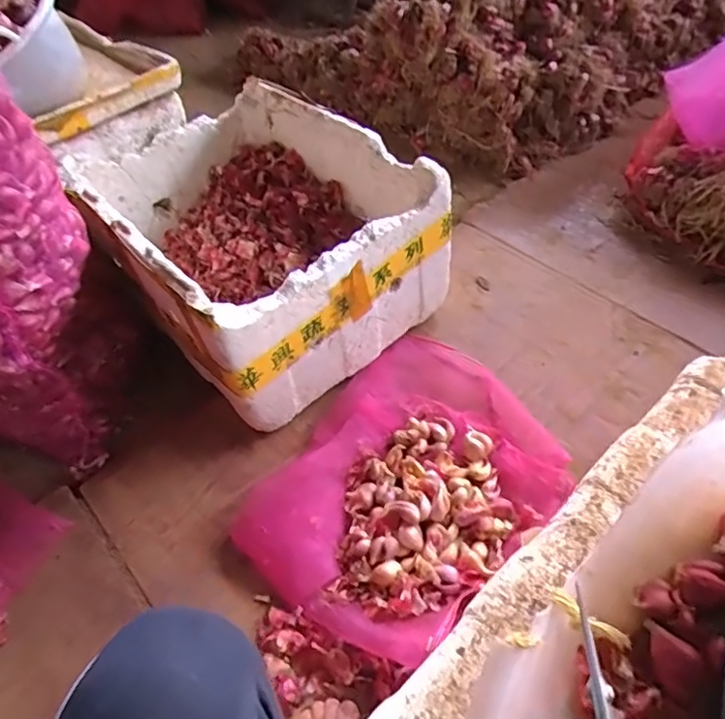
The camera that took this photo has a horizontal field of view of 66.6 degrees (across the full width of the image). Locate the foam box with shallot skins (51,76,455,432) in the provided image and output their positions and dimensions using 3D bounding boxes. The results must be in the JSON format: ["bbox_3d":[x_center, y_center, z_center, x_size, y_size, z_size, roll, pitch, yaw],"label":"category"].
[{"bbox_3d":[-0.204,-0.236,0.998,0.448,0.254,0.585,-36,57,-22],"label":"foam box with shallot skins"}]

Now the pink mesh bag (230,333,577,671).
[{"bbox_3d":[0.058,0.163,0.820,0.342,0.061,0.474,36,63,28],"label":"pink mesh bag"}]

